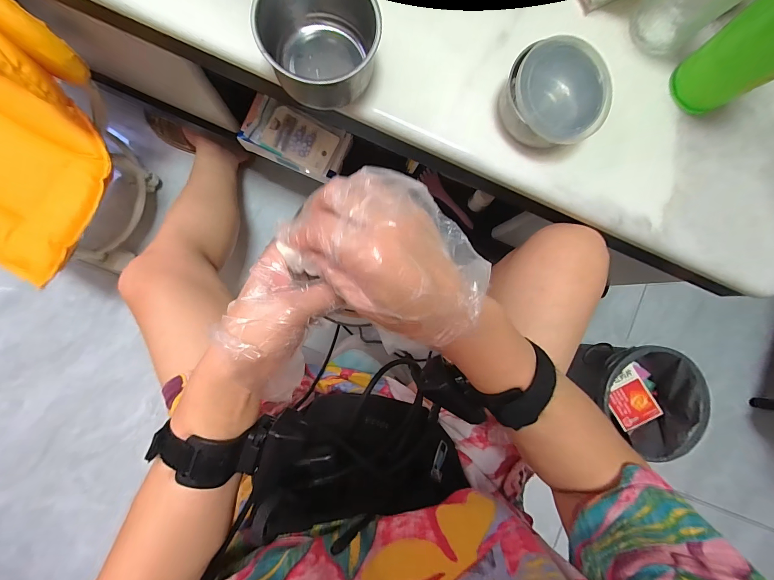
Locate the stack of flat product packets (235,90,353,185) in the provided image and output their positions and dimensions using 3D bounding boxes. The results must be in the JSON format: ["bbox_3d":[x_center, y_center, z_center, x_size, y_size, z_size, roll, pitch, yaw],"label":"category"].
[{"bbox_3d":[-0.162,-0.259,0.585,0.180,0.050,0.086,22,87,-4],"label":"stack of flat product packets"}]

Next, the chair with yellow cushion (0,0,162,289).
[{"bbox_3d":[-0.601,-0.221,0.556,0.290,0.392,0.344,28,87,-4],"label":"chair with yellow cushion"}]

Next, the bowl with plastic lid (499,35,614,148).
[{"bbox_3d":[0.169,-0.196,0.340,0.100,0.048,0.091,0,89,-5],"label":"bowl with plastic lid"}]

